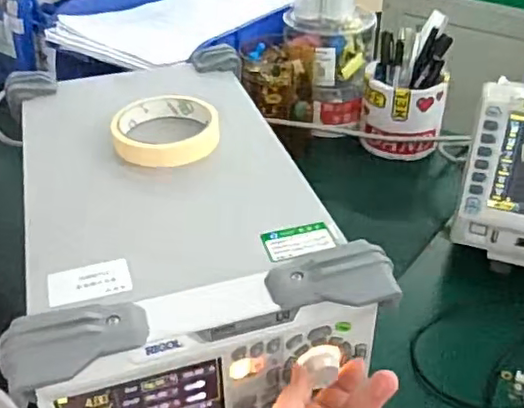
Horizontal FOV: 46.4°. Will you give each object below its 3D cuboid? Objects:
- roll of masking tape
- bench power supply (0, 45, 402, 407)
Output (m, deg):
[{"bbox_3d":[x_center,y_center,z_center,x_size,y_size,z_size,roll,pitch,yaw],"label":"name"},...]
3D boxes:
[{"bbox_3d":[-0.085,-0.068,0.548,0.090,0.025,0.089,-1,37,1],"label":"roll of masking tape"},{"bbox_3d":[-0.080,0.013,0.526,0.219,0.129,0.376,-12,38,-14],"label":"bench power supply"}]

